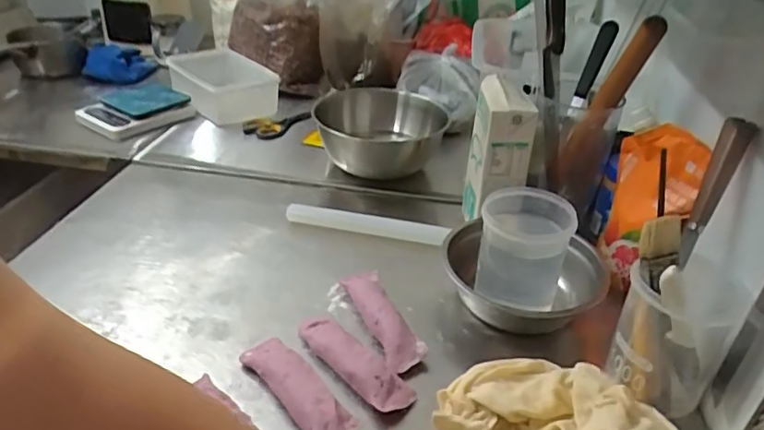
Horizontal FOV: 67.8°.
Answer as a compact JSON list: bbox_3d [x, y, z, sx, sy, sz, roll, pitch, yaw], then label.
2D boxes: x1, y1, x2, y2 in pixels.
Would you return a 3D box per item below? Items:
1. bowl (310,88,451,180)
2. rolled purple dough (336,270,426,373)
[{"bbox_3d":[-0.006,-0.129,0.927,0.208,0.094,0.239,6,32,5],"label":"bowl"},{"bbox_3d":[0.001,0.112,0.638,0.044,0.023,0.152,-9,33,-19],"label":"rolled purple dough"}]

